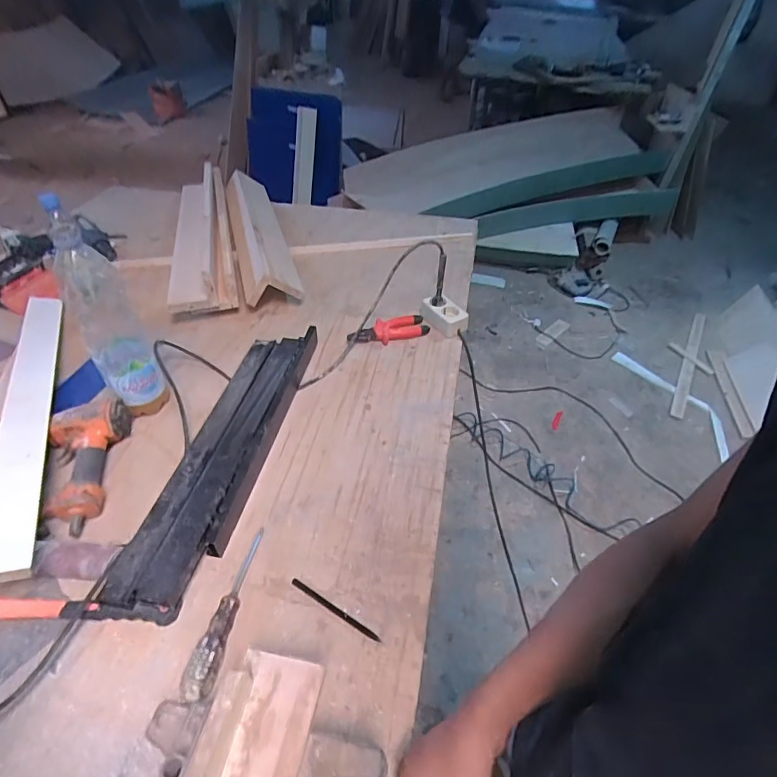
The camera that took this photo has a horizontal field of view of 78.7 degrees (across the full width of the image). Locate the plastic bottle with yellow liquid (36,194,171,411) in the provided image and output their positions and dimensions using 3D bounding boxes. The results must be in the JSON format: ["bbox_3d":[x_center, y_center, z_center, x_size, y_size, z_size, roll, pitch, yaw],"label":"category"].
[{"bbox_3d":[-0.436,-0.094,0.748,0.090,0.333,0.081,-20,48,-22],"label":"plastic bottle with yellow liquid"}]

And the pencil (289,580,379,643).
[{"bbox_3d":[-0.070,0.286,0.614,0.138,0.004,0.009,25,48,21],"label":"pencil"}]

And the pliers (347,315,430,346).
[{"bbox_3d":[0.001,-0.128,1.009,0.178,0.034,0.059,-12,46,-15],"label":"pliers"}]

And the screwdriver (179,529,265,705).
[{"bbox_3d":[-0.196,0.272,0.594,0.031,0.032,0.209,9,44,6],"label":"screwdriver"}]

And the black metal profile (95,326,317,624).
[{"bbox_3d":[-0.253,0.084,0.766,0.140,0.043,0.555,8,44,5],"label":"black metal profile"}]

